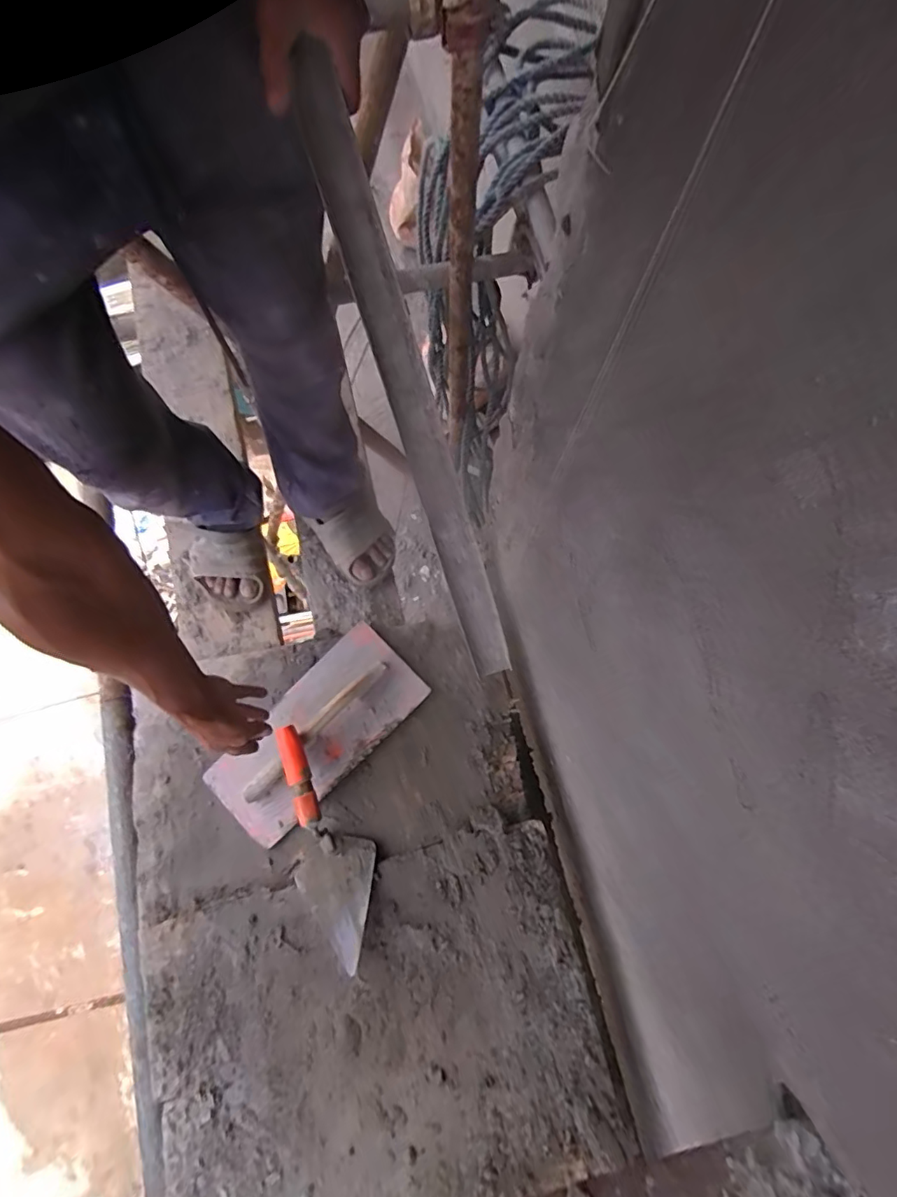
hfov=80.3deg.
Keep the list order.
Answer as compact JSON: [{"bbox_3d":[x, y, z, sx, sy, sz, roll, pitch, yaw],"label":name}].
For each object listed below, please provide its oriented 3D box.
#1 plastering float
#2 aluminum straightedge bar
[{"bbox_3d":[-0.199,0.196,0.797,0.331,0.048,0.159,-43,79,-13],"label":"plastering float"},{"bbox_3d":[-0.027,-0.158,0.469,0.041,0.021,0.503,-21,108,-8],"label":"aluminum straightedge bar"}]

